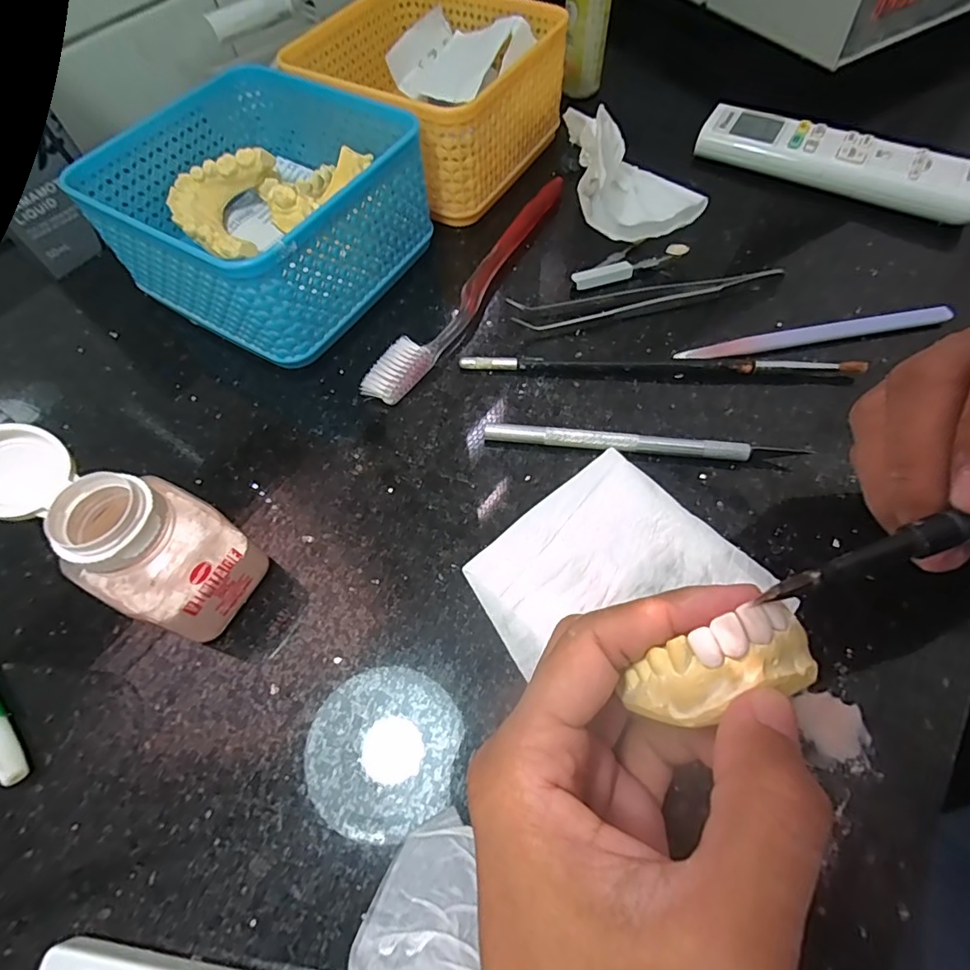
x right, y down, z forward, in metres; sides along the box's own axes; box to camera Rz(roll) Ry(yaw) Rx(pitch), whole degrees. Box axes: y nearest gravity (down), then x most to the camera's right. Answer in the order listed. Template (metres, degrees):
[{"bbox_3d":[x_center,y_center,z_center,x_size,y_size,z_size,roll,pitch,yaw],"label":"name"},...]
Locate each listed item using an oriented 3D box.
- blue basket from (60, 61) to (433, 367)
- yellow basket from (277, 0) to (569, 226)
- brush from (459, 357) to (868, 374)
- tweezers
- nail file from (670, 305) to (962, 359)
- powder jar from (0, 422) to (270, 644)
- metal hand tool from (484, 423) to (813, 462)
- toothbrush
[{"bbox_3d":[-0.113,-0.144,0.272,0.127,0.069,0.126,29,67,17],"label":"blue basket"},{"bbox_3d":[-0.034,-0.238,0.314,0.128,0.063,0.129,29,67,17],"label":"yellow basket"},{"bbox_3d":[0.083,-0.060,0.250,0.187,0.007,0.011,2,62,4],"label":"brush"},{"bbox_3d":[0.083,-0.099,0.270,0.139,0.009,0.021,-6,62,-1],"label":"tweezers"},{"bbox_3d":[0.163,-0.075,0.255,0.136,0.005,0.010,-7,62,-2],"label":"nail file"},{"bbox_3d":[-0.122,0.016,0.178,0.062,0.076,0.042,25,66,15],"label":"powder jar"},{"bbox_3d":[0.067,-0.018,0.228,0.133,0.007,0.007,6,62,6],"label":"metal hand tool"},{"bbox_3d":[-0.001,-0.111,0.280,0.021,0.013,0.188,29,67,17],"label":"toothbrush"}]

